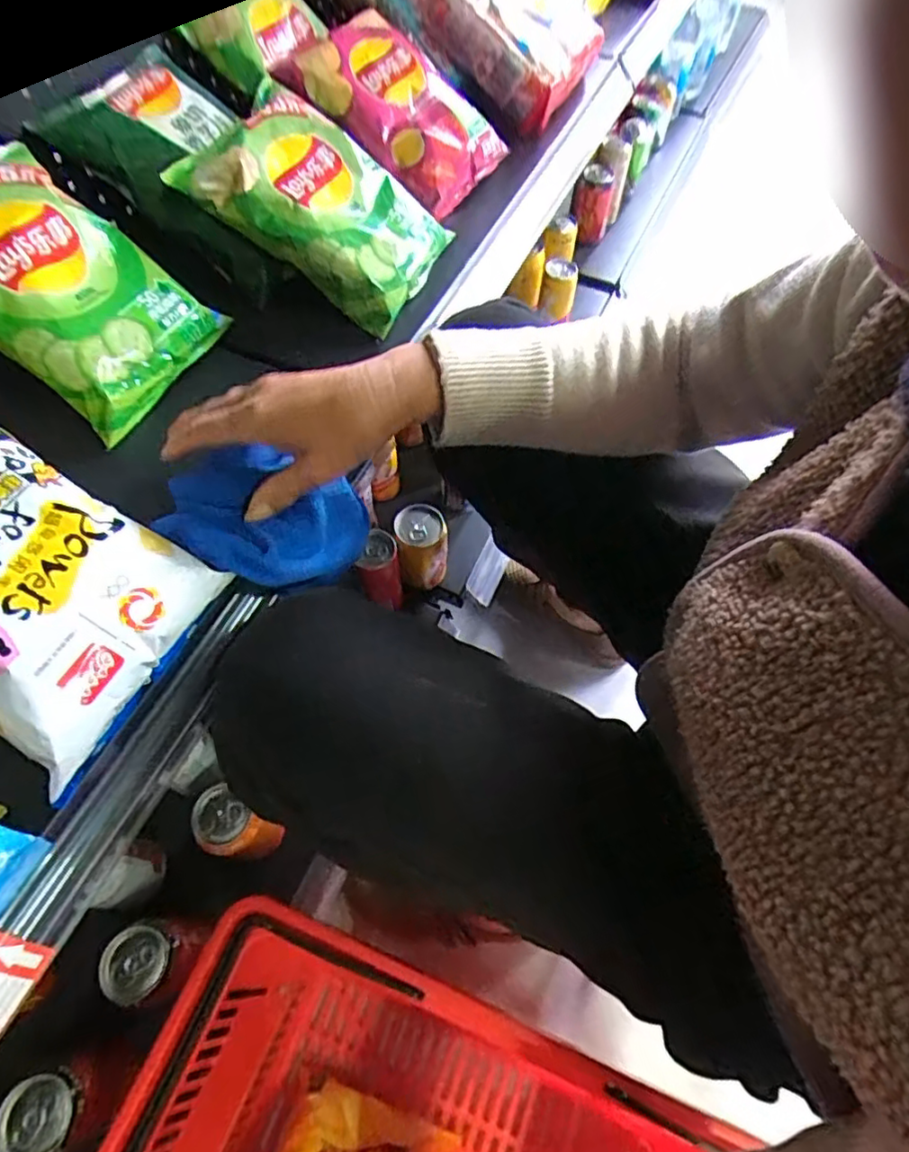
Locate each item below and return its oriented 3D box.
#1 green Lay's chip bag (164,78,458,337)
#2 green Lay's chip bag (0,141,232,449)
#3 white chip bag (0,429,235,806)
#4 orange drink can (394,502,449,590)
[{"bbox_3d":[-0.124,-0.355,0.585,0.228,0.054,0.163,30,66,-16],"label":"green Lay's chip bag"},{"bbox_3d":[-0.314,-0.238,0.491,0.210,0.050,0.160,41,64,-23],"label":"green Lay's chip bag"},{"bbox_3d":[-0.284,-0.005,0.376,0.237,0.057,0.161,37,62,-8],"label":"white chip bag"},{"bbox_3d":[-0.041,-0.031,0.795,0.063,0.125,0.073,-10,61,-6],"label":"orange drink can"}]

